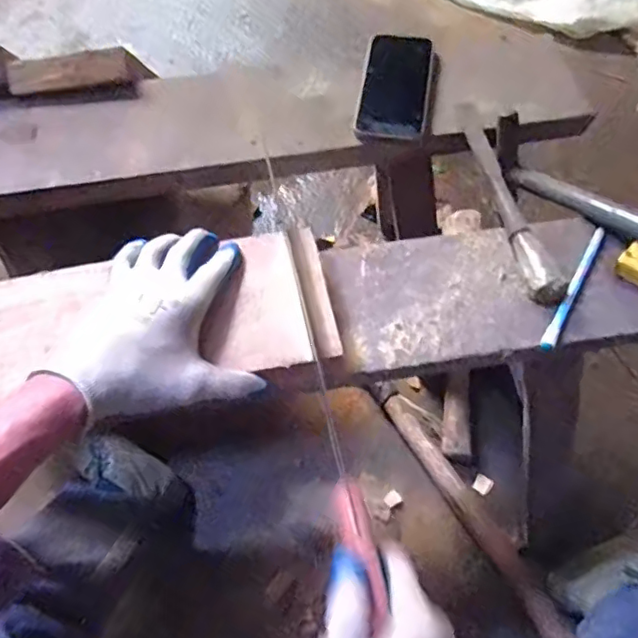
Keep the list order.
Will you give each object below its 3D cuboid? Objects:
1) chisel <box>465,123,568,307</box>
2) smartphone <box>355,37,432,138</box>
[{"bbox_3d":[0.185,-0.115,0.556,0.031,0.026,0.236,-7,58,-1],"label":"chisel"},{"bbox_3d":[0.086,-0.263,0.648,0.072,0.012,0.147,8,64,6],"label":"smartphone"}]

